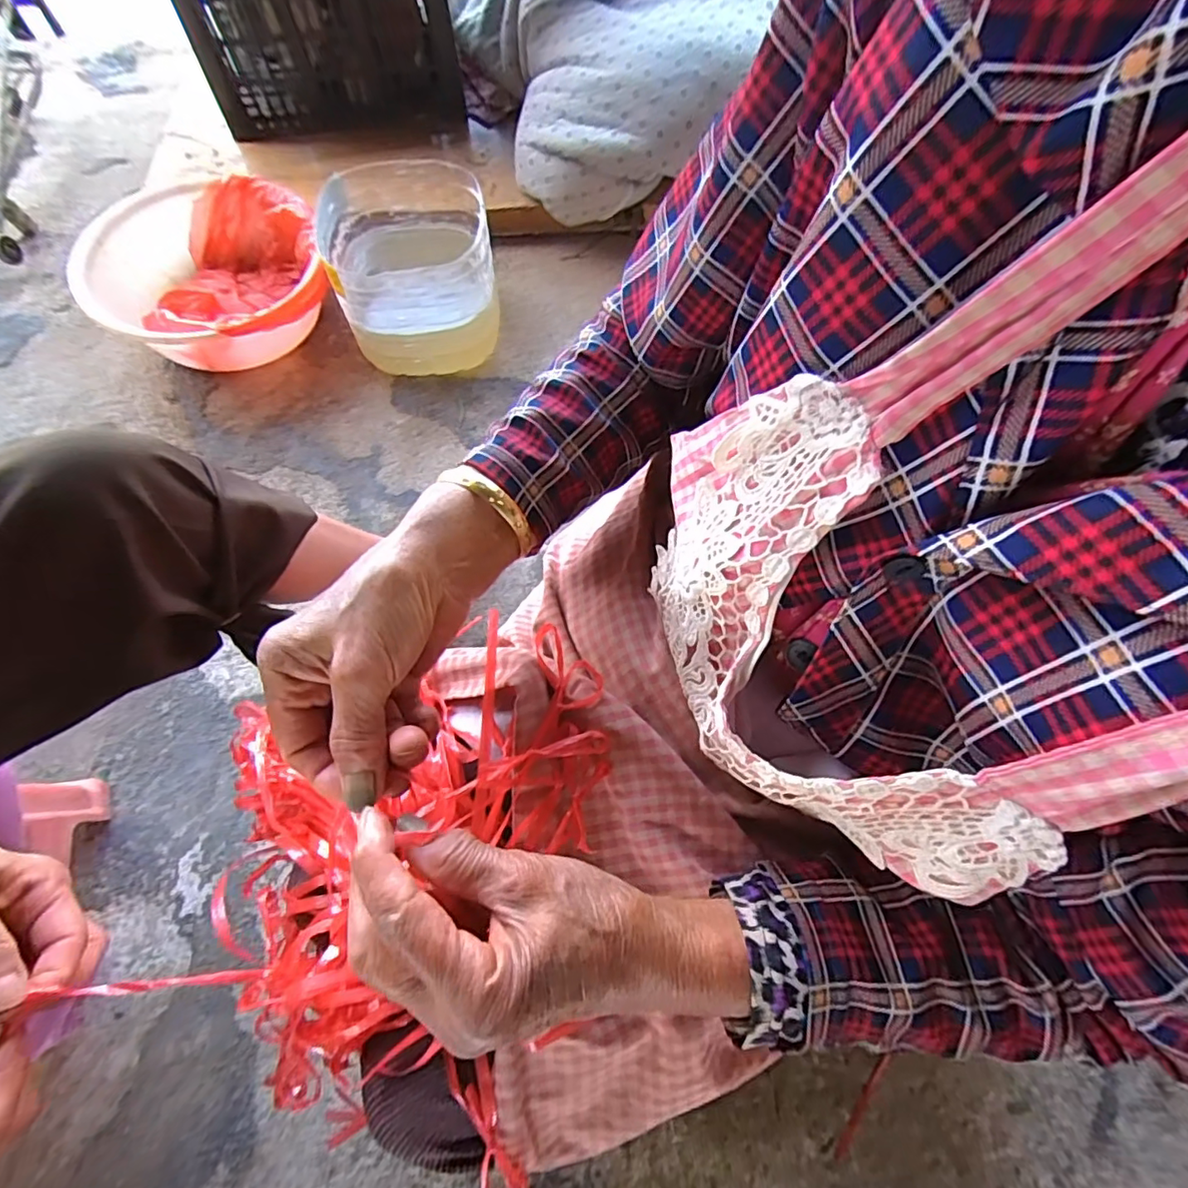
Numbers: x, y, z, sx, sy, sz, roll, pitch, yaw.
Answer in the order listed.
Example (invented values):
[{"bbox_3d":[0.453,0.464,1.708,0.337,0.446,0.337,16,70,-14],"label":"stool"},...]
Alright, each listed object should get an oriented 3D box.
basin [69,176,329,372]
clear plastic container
[{"bbox_3d":[-0.632,-0.514,0.931,0.352,0.139,0.337,1,68,-2],"label":"basin"},{"bbox_3d":[-0.290,-0.529,0.926,0.259,0.199,0.261,-20,70,-9],"label":"clear plastic container"}]

